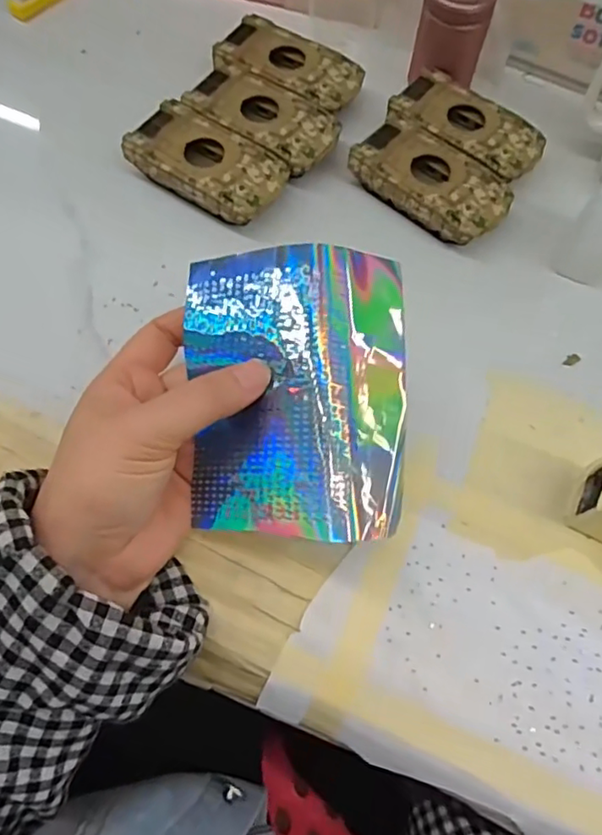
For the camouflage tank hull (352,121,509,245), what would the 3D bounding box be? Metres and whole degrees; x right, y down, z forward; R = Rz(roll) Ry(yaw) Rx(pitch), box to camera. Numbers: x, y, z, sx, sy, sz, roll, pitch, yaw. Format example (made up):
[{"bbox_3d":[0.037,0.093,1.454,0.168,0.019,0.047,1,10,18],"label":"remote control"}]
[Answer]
[{"bbox_3d":[0.081,-0.144,0.366,0.094,0.020,0.052,37,70,14],"label":"camouflage tank hull"}]

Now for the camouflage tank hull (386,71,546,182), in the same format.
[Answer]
[{"bbox_3d":[0.107,-0.186,0.385,0.097,0.019,0.056,28,68,10],"label":"camouflage tank hull"}]

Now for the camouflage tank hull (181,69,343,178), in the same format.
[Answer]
[{"bbox_3d":[-0.023,-0.190,0.380,0.093,0.016,0.051,33,69,12],"label":"camouflage tank hull"}]

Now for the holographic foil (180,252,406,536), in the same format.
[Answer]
[{"bbox_3d":[-0.002,-0.012,0.256,0.093,0.017,0.123,-2,82,6],"label":"holographic foil"}]

